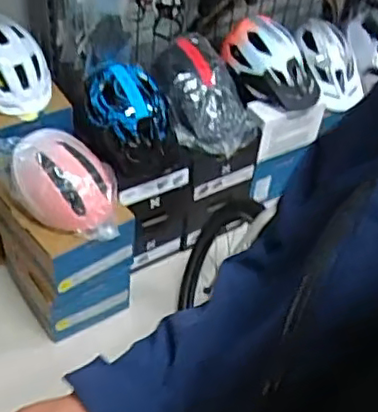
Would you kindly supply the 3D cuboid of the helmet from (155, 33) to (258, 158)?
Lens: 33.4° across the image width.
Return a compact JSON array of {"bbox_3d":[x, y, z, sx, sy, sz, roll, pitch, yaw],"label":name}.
[{"bbox_3d":[0.036,-0.300,1.682,0.211,0.198,0.283,-21,52,-25],"label":"helmet"}]

